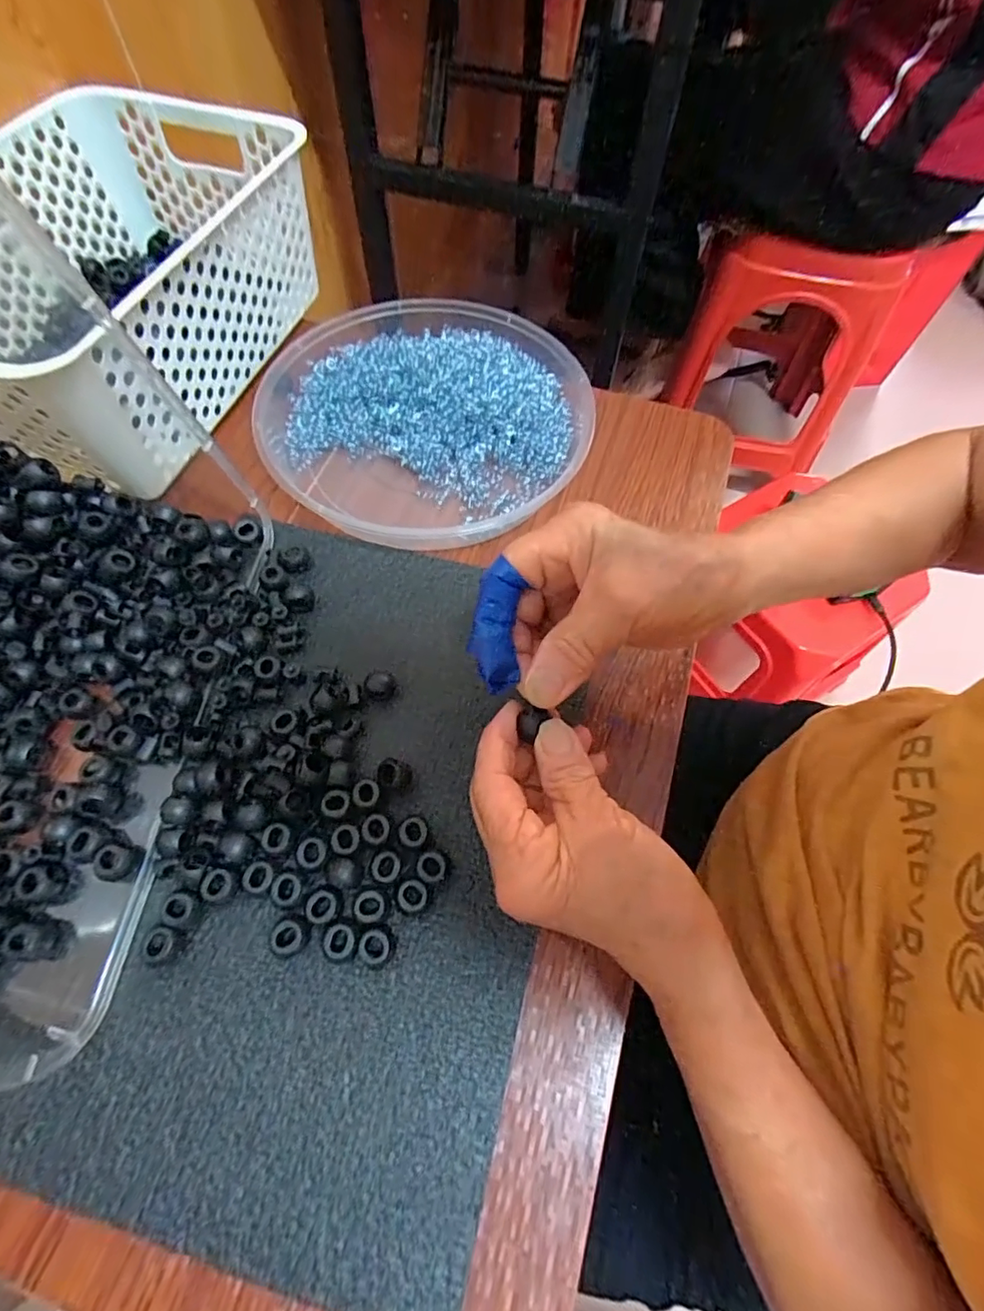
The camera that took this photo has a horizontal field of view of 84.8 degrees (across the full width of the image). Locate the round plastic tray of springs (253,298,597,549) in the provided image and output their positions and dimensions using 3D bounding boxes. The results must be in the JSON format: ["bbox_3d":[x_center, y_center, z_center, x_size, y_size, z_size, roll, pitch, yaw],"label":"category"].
[{"bbox_3d":[-0.050,-0.181,0.394,0.229,0.030,0.207,-21,67,-12],"label":"round plastic tray of springs"}]

